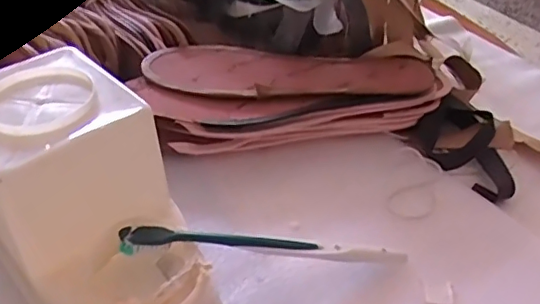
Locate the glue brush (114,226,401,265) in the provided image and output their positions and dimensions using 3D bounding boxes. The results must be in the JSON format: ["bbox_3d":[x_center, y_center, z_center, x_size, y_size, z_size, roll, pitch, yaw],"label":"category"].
[{"bbox_3d":[0.000,0.062,0.362,0.184,0.014,0.014,7,38,-16],"label":"glue brush"}]

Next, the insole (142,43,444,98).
[{"bbox_3d":[0.014,-0.069,0.495,0.248,0.013,0.075,2,44,4],"label":"insole"}]

